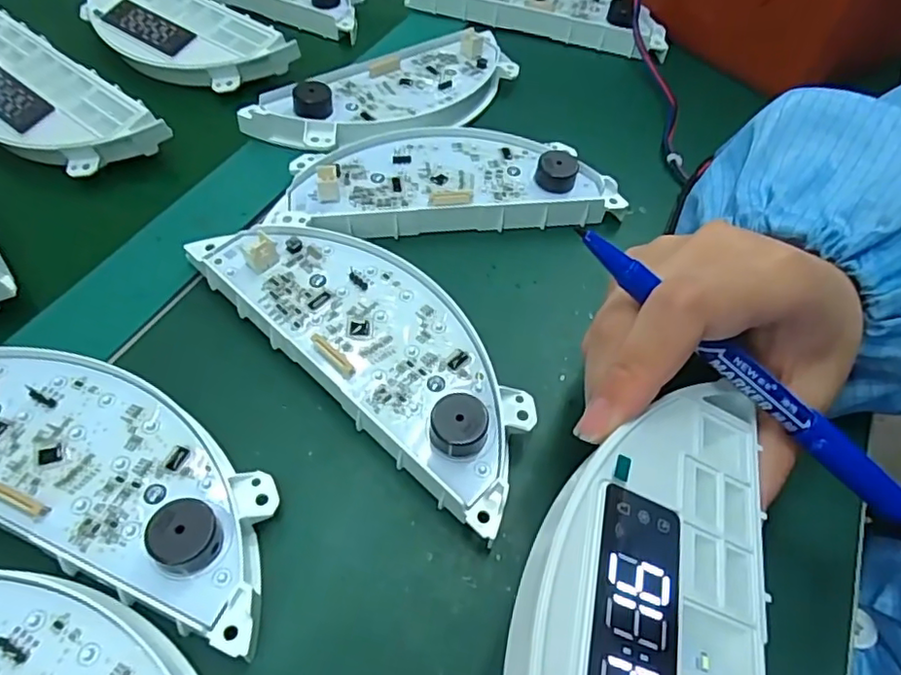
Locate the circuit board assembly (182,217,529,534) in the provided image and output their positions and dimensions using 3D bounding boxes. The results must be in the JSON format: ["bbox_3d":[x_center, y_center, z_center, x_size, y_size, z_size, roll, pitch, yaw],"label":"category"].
[{"bbox_3d":[-0.031,0.000,0.255,0.170,0.025,0.067,38,60,24],"label":"circuit board assembly"}]

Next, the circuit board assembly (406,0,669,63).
[{"bbox_3d":[0.067,-0.240,0.440,0.177,0.032,0.060,13,53,7],"label":"circuit board assembly"}]

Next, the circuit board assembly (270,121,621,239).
[{"bbox_3d":[-0.003,-0.085,0.321,0.169,0.027,0.068,-7,53,-8],"label":"circuit board assembly"}]

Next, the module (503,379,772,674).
[{"bbox_3d":[0.047,0.073,0.143,0.066,0.014,0.154,29,54,-15],"label":"module"}]

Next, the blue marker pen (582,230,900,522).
[{"bbox_3d":[0.090,0.011,0.183,0.128,0.007,0.011,40,58,-2],"label":"blue marker pen"}]

